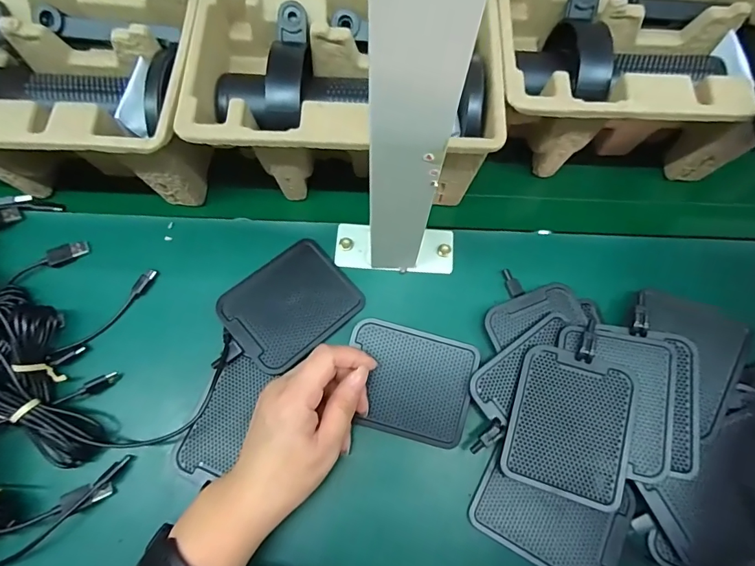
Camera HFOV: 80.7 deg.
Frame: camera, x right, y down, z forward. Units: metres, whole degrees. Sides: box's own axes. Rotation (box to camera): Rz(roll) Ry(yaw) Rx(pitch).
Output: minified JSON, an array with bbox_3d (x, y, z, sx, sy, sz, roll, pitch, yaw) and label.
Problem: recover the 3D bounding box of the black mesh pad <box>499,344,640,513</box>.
[{"bbox_3d":[0.138,0.100,0.318,0.078,0.004,0.098,15,74,15],"label":"black mesh pad"}]

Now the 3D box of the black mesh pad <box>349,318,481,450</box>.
[{"bbox_3d":[0.024,0.076,0.340,0.095,0.008,0.080,15,83,5],"label":"black mesh pad"}]

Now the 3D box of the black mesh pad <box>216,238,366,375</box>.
[{"bbox_3d":[-0.069,0.017,0.359,0.100,0.009,0.079,-38,74,-15],"label":"black mesh pad"}]

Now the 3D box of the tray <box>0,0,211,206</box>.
[{"bbox_3d":[-0.260,-0.143,0.364,0.244,0.109,0.154,3,68,-1],"label":"tray"}]

